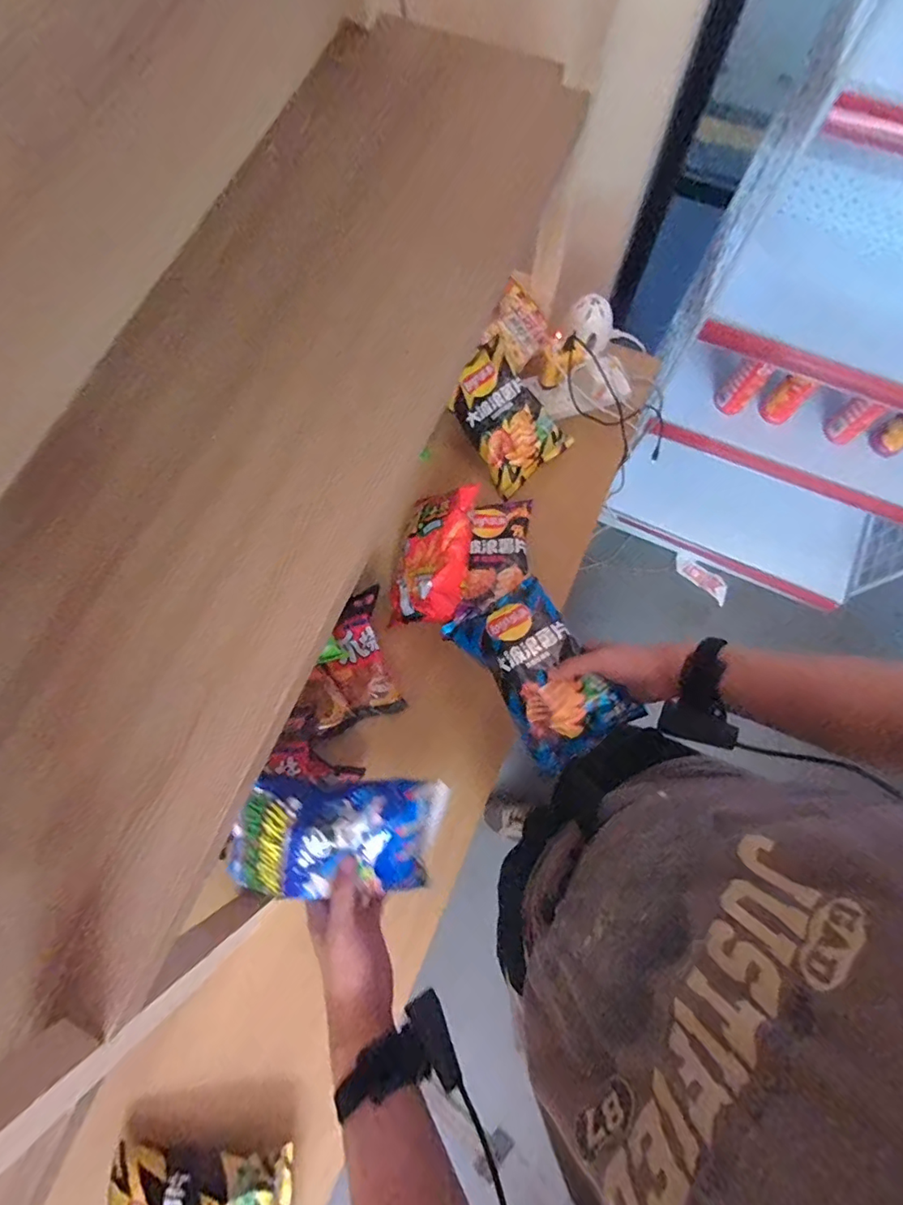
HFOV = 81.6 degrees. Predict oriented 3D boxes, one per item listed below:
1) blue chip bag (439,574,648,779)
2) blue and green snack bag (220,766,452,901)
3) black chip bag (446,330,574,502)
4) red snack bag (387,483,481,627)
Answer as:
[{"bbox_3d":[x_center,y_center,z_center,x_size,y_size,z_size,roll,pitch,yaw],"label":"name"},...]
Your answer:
[{"bbox_3d":[0.100,0.075,0.594,0.122,0.048,0.198,-33,75,-8],"label":"blue chip bag"},{"bbox_3d":[-0.113,0.227,0.512,0.206,0.050,0.116,3,86,-6],"label":"blue and green snack bag"},{"bbox_3d":[0.078,-0.275,0.780,0.120,0.050,0.192,-32,101,10],"label":"black chip bag"},{"bbox_3d":[-0.030,-0.065,0.703,0.121,0.055,0.188,-7,71,40],"label":"red snack bag"}]

